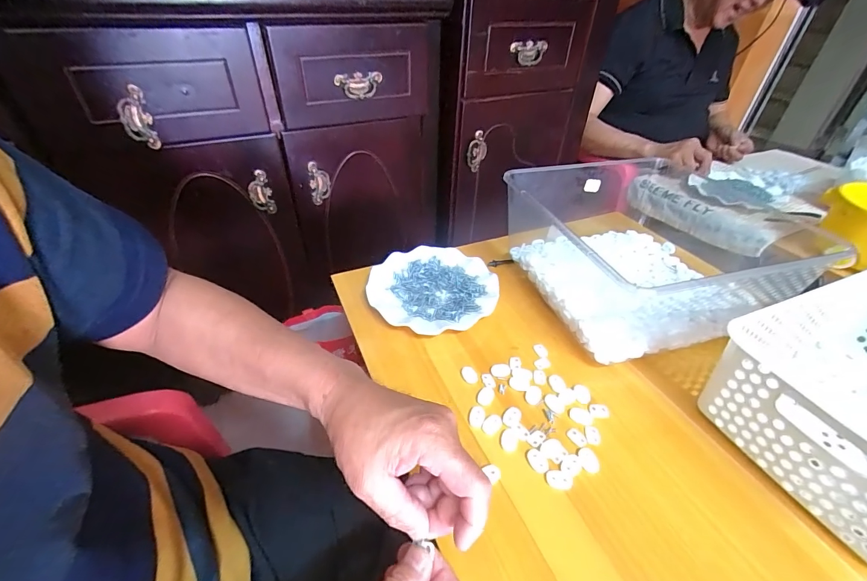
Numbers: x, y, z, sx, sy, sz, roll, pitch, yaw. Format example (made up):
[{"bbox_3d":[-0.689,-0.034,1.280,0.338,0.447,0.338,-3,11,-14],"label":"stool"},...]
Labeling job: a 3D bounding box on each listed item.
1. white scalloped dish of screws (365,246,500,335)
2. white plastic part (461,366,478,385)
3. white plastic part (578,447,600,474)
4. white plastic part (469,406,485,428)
[{"bbox_3d":[0.000,0.001,0.559,0.179,0.030,0.172,1,41,-1],"label":"white scalloped dish of screws"},{"bbox_3d":[0.043,0.099,0.450,0.015,0.006,0.023,-21,46,-25],"label":"white plastic part"},{"bbox_3d":[0.152,0.164,0.369,0.018,0.004,0.025,-1,41,-4],"label":"white plastic part"},{"bbox_3d":[0.046,0.134,0.404,0.016,0.004,0.024,8,41,7],"label":"white plastic part"}]

